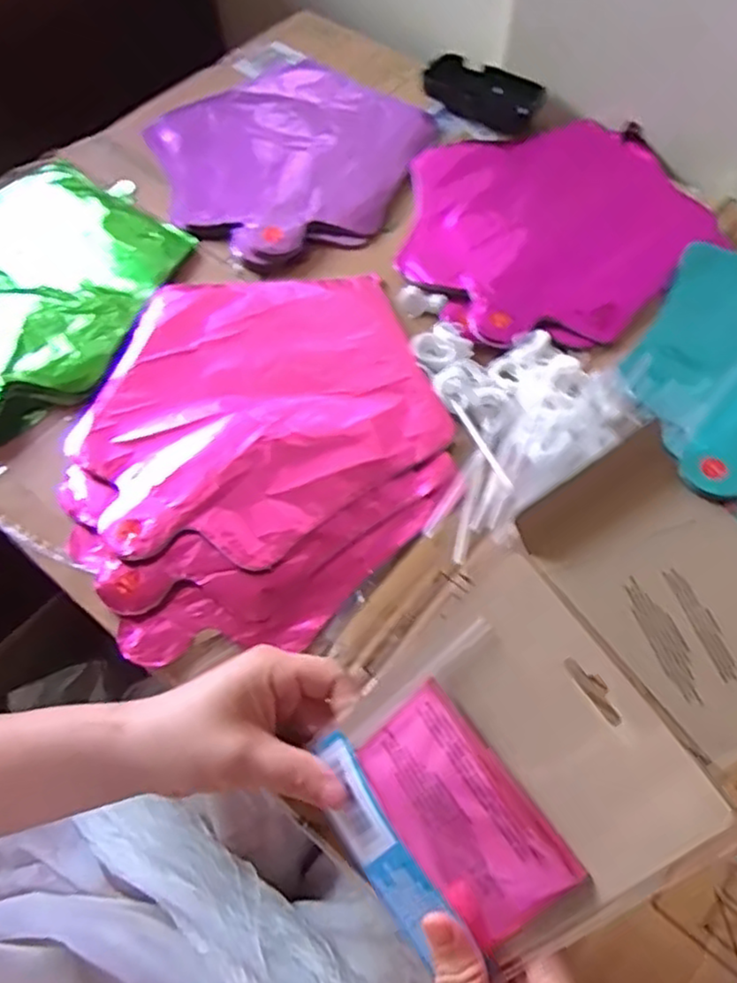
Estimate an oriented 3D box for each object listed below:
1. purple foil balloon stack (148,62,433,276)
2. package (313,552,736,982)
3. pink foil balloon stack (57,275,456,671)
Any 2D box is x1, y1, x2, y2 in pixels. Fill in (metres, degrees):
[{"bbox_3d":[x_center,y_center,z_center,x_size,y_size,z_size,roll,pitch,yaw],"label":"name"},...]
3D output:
[{"bbox_3d":[-0.076,-0.294,0.601,0.230,0.015,0.232,30,66,17],"label":"purple foil balloon stack"},{"bbox_3d":[0.046,0.116,0.279,0.144,0.007,0.116,-47,64,23],"label":"package"},{"bbox_3d":[-0.075,-0.040,0.459,0.237,0.014,0.265,-17,62,-8],"label":"pink foil balloon stack"}]

